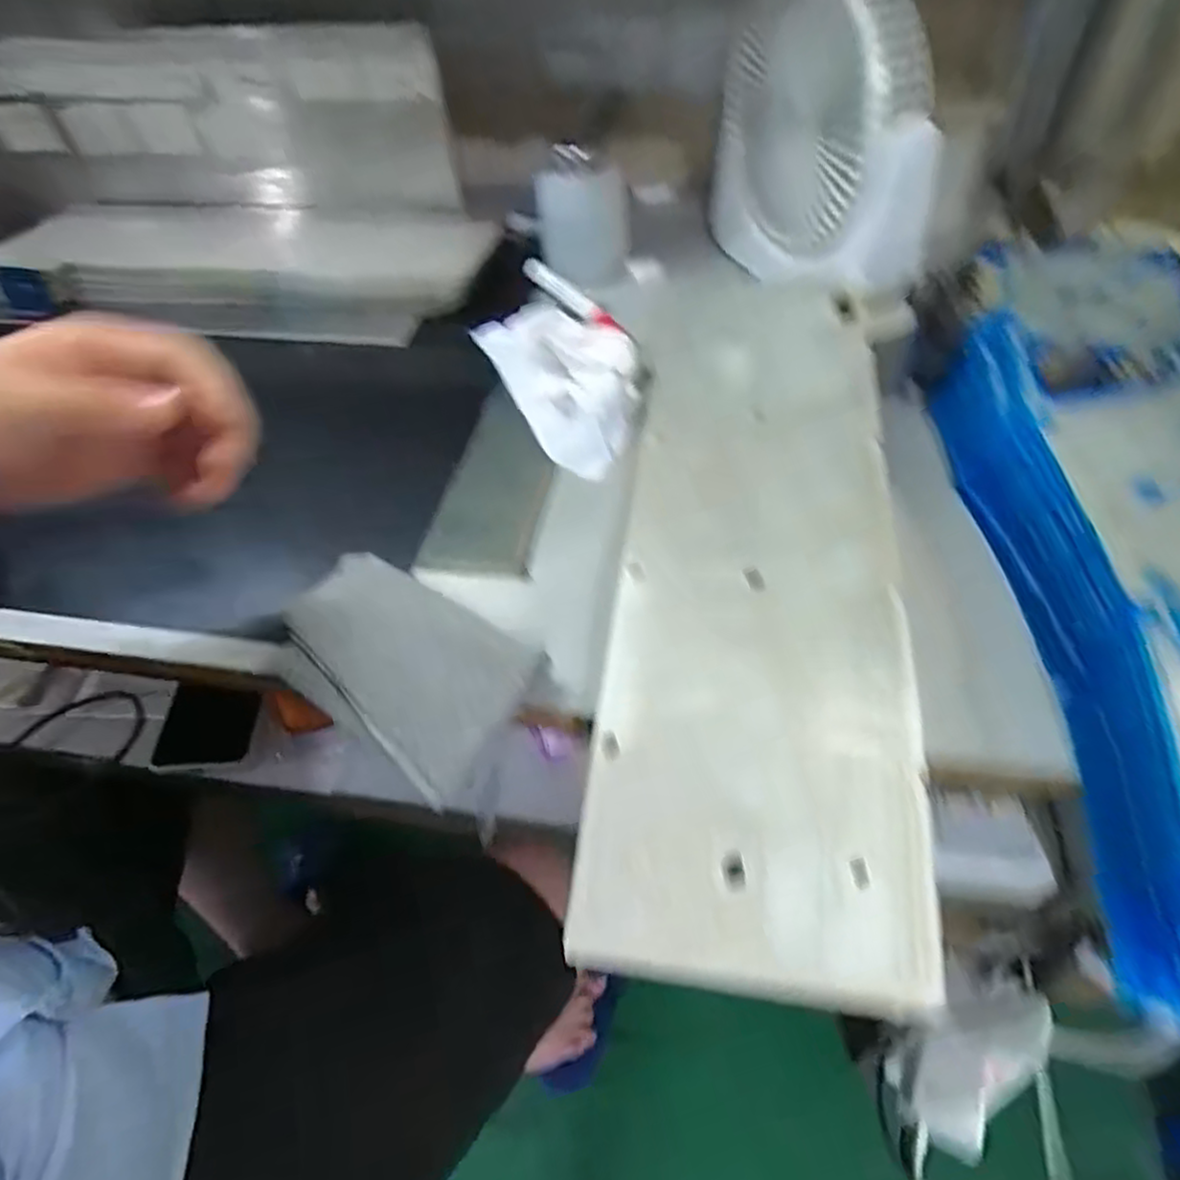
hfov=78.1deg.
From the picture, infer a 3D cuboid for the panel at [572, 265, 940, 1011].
[{"bbox_3d":[0.079,-0.034,0.356,0.127,0.013,0.406,5,53,6],"label":"panel"}]

